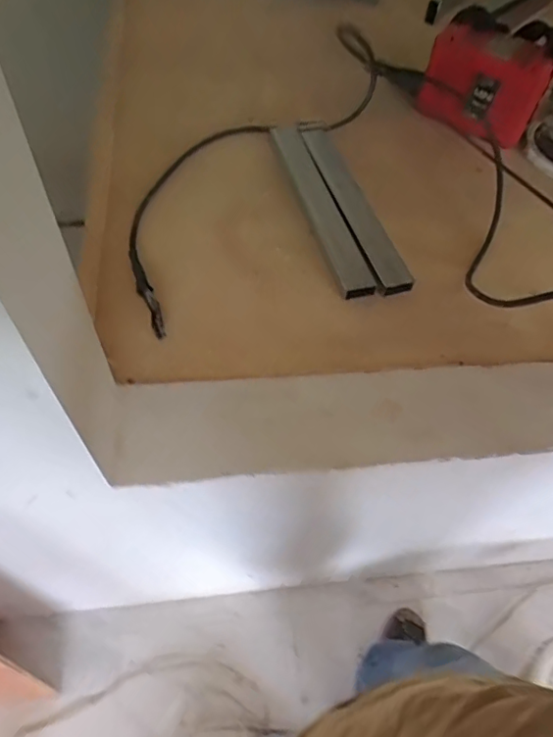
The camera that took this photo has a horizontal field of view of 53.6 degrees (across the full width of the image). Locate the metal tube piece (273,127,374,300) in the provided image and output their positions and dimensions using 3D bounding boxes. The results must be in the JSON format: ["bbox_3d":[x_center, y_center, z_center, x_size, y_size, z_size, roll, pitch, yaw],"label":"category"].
[{"bbox_3d":[0.067,-0.277,0.902,0.052,0.021,0.401,-12,60,-11],"label":"metal tube piece"}]

